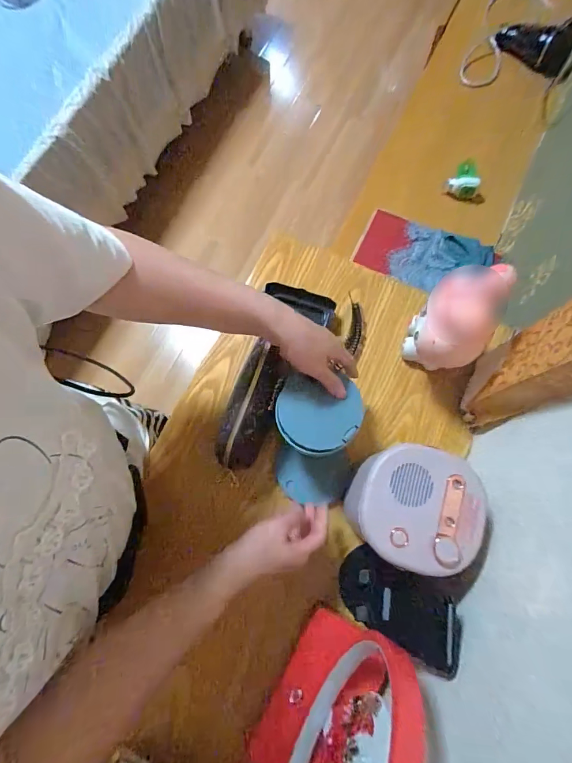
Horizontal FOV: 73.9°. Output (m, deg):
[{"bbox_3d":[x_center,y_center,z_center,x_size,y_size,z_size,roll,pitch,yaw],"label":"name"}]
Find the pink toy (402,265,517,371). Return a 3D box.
[{"bbox_3d":[0.202,-0.066,0.473,0.071,0.166,0.094,18,77,5],"label":"pink toy"}]

